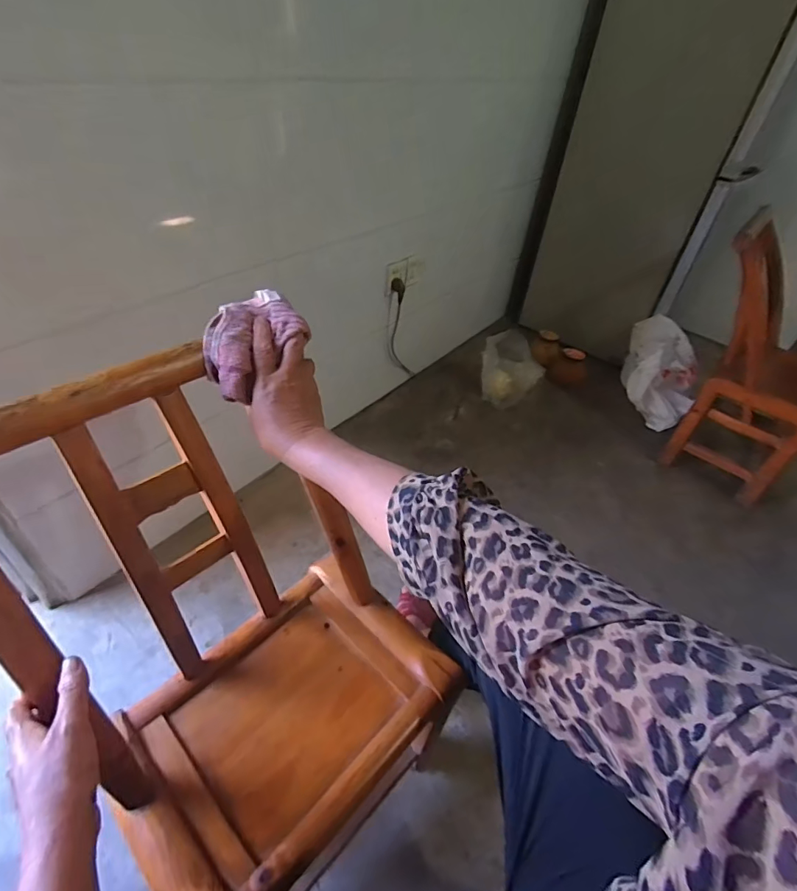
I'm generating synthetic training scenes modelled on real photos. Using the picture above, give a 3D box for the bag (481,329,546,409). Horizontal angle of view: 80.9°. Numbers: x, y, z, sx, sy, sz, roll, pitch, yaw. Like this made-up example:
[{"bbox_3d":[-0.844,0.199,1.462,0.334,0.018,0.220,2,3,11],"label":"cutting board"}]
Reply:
[{"bbox_3d":[0.384,-0.247,1.557,0.193,0.222,0.131,1,43,-7],"label":"bag"}]

